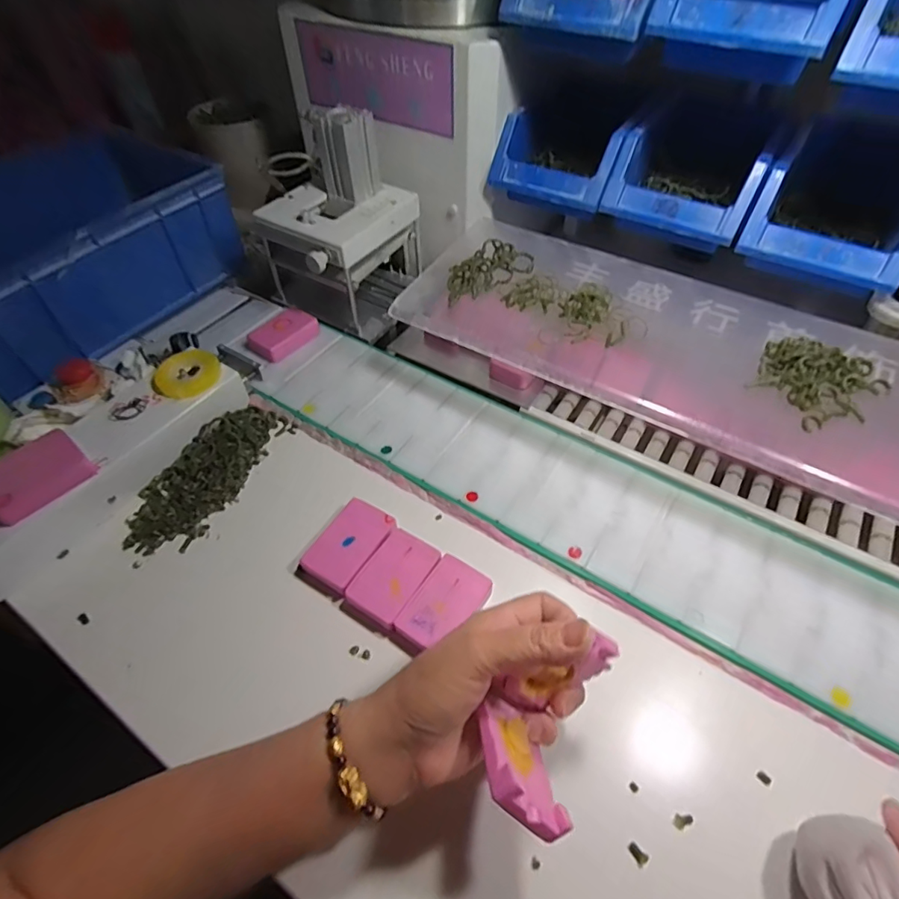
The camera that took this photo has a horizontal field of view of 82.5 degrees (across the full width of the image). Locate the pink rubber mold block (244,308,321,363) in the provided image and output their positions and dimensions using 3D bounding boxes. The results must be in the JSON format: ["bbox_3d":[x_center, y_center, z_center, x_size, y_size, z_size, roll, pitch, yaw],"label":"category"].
[{"bbox_3d":[-0.182,-0.128,0.563,0.049,0.018,0.072,35,62,25],"label":"pink rubber mold block"}]

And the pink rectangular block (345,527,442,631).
[{"bbox_3d":[-0.042,0.099,0.392,0.046,0.021,0.069,27,58,20],"label":"pink rectangular block"}]

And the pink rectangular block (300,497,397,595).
[{"bbox_3d":[-0.080,0.078,0.412,0.047,0.021,0.071,25,58,19],"label":"pink rectangular block"}]

